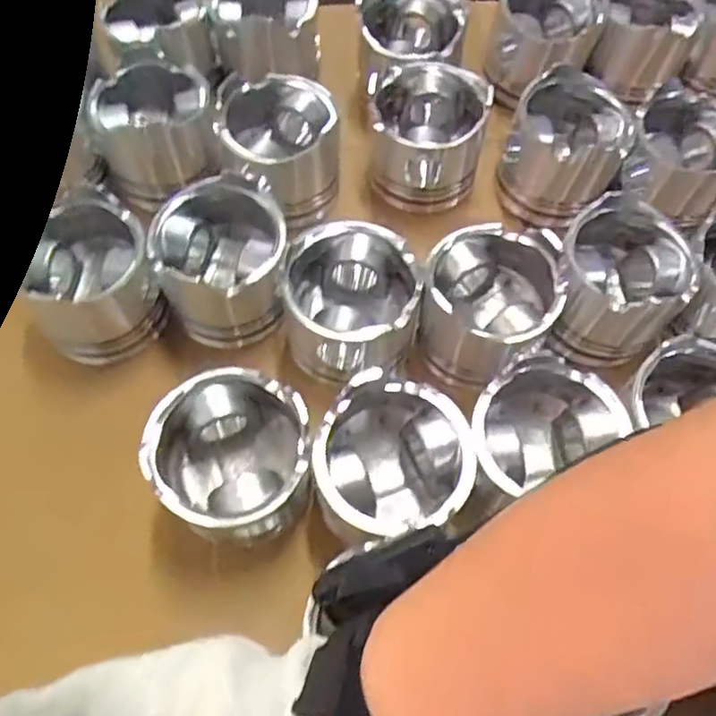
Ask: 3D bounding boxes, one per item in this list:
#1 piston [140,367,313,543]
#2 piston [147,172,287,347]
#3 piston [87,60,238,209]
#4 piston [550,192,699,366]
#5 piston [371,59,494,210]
[{"bbox_3d":[-0.074,0.064,0.397,0.090,0.085,0.097,2,61,-2],"label":"piston"},{"bbox_3d":[-0.096,-0.070,0.470,0.089,0.081,0.090,1,61,-2],"label":"piston"},{"bbox_3d":[-0.164,-0.185,0.536,0.095,0.069,0.092,-23,65,-14],"label":"piston"},{"bbox_3d":[0.186,-0.054,0.474,0.090,0.075,0.100,13,62,4],"label":"piston"},{"bbox_3d":[0.057,-0.179,0.539,0.085,0.078,0.095,13,62,4],"label":"piston"}]

